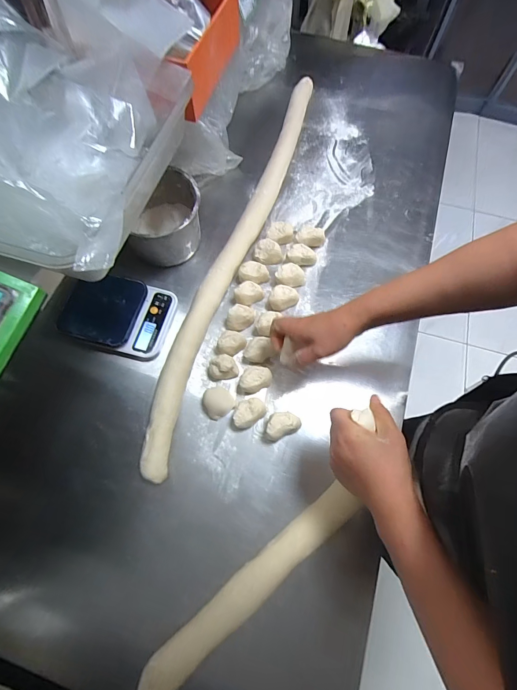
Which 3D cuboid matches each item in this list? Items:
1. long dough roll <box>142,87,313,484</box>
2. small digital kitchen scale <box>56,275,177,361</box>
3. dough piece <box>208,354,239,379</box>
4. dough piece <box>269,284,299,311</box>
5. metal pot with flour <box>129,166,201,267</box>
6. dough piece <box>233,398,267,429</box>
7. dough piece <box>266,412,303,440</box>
[{"bbox_3d":[-0.033,-0.213,0.647,0.065,0.034,0.927,17,68,6],"label":"long dough roll"},{"bbox_3d":[-0.236,-0.052,0.581,0.155,0.047,0.135,11,68,3],"label":"small digital kitchen scale"},{"bbox_3d":[-0.061,0.036,0.554,0.048,0.036,0.038,-6,68,-4],"label":"dough piece"},{"bbox_3d":[0.045,-0.086,0.605,0.051,0.032,0.038,-21,69,-9],"label":"dough piece"},{"bbox_3d":[-0.173,-0.235,0.616,0.133,0.109,0.145,0,68,-1],"label":"metal pot with flour"},{"bbox_3d":[-0.016,0.109,0.532,0.054,0.031,0.038,-33,72,-13],"label":"dough piece"},{"bbox_3d":[0.036,0.125,0.516,0.056,0.037,0.036,-18,69,-8],"label":"dough piece"}]

